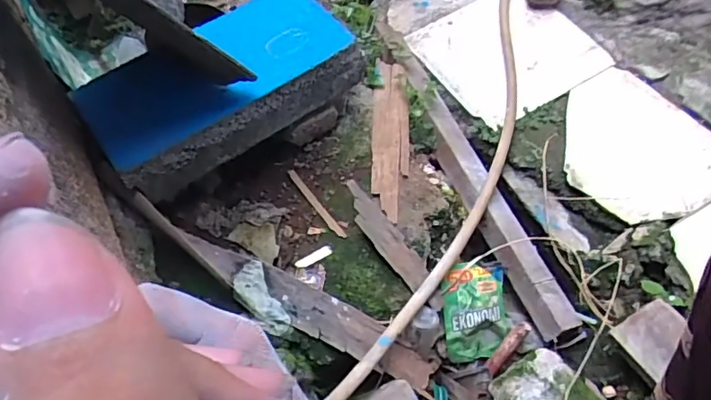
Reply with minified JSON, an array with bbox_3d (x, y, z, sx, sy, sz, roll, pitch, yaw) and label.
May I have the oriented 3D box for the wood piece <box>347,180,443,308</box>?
[{"bbox_3d":[0.054,0.066,0.786,0.045,0.021,0.220,-33,80,-18],"label":"wood piece"}]

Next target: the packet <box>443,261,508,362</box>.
[{"bbox_3d":[0.183,0.172,0.811,0.101,0.036,0.149,-3,86,-7],"label":"packet"}]

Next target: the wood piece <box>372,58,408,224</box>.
[{"bbox_3d":[0.058,-0.110,0.886,0.057,0.023,0.317,1,56,3],"label":"wood piece"}]

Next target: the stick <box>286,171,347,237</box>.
[{"bbox_3d":[-0.062,0.003,0.835,0.012,0.009,0.146,-33,60,-18],"label":"stick"}]

